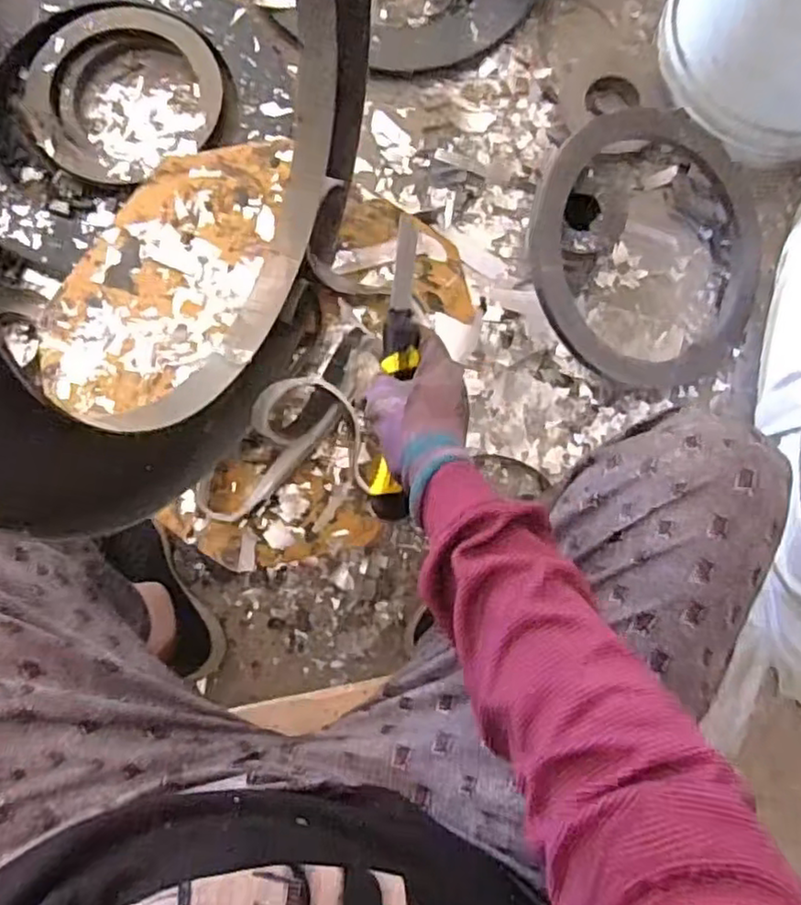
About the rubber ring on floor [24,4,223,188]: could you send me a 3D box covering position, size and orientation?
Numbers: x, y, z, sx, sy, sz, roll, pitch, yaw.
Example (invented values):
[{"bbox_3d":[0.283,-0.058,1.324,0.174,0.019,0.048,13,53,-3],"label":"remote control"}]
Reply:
[{"bbox_3d":[-0.375,-0.483,0.898,0.249,0.043,0.251,0,82,-2],"label":"rubber ring on floor"}]

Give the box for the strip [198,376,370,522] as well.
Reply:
[{"bbox_3d":[-0.106,-0.004,0.565,0.143,0.049,0.100,-12,82,-4],"label":"strip"}]

